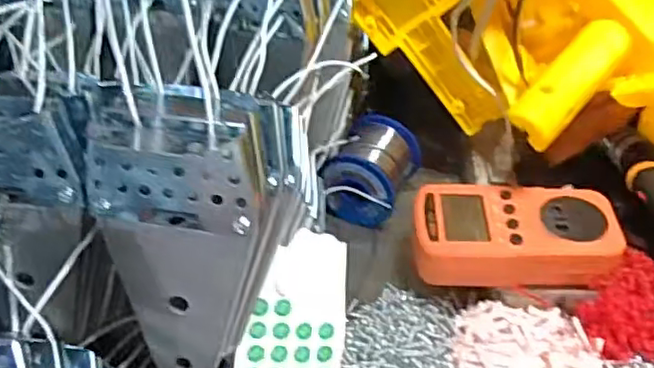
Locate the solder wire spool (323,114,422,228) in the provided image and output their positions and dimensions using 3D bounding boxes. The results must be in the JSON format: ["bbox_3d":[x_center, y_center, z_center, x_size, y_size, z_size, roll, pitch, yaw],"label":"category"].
[{"bbox_3d":[0.035,-0.006,0.507,0.055,0.061,0.078,21,46,21],"label":"solder wire spool"}]

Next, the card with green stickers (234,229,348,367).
[{"bbox_3d":[-0.018,0.076,0.362,0.059,0.096,0.007,6,0,-16],"label":"card with green stickers"}]

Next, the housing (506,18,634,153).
[{"bbox_3d":[0.155,-0.067,0.407,0.028,0.020,0.097,37,78,33],"label":"housing"}]

